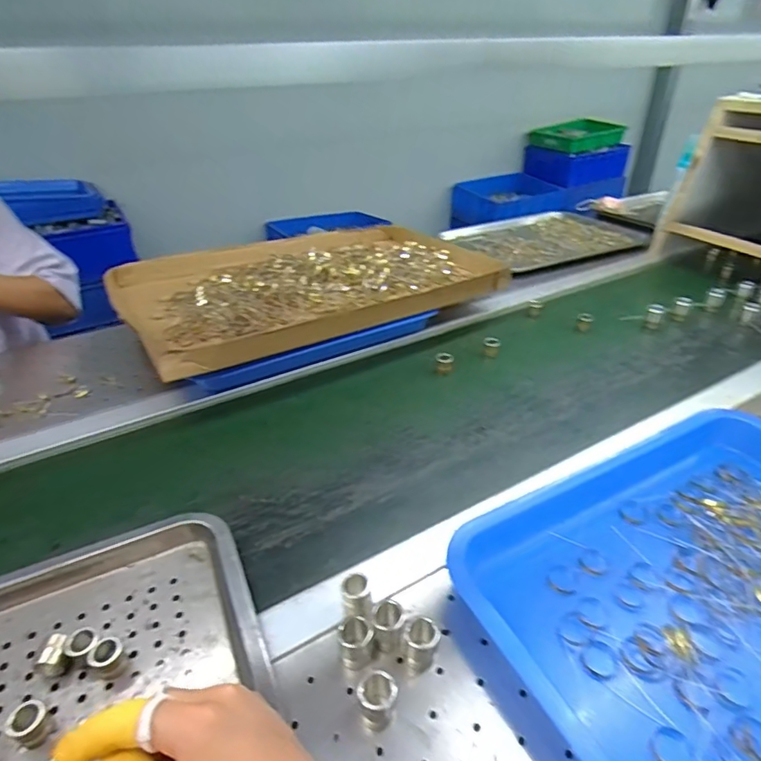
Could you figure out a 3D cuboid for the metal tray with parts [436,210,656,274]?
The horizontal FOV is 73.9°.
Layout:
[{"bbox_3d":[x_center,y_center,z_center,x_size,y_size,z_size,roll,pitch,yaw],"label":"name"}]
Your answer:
[{"bbox_3d":[0.347,-0.300,1.069,0.363,0.024,0.288,-14,36,-18],"label":"metal tray with parts"}]

